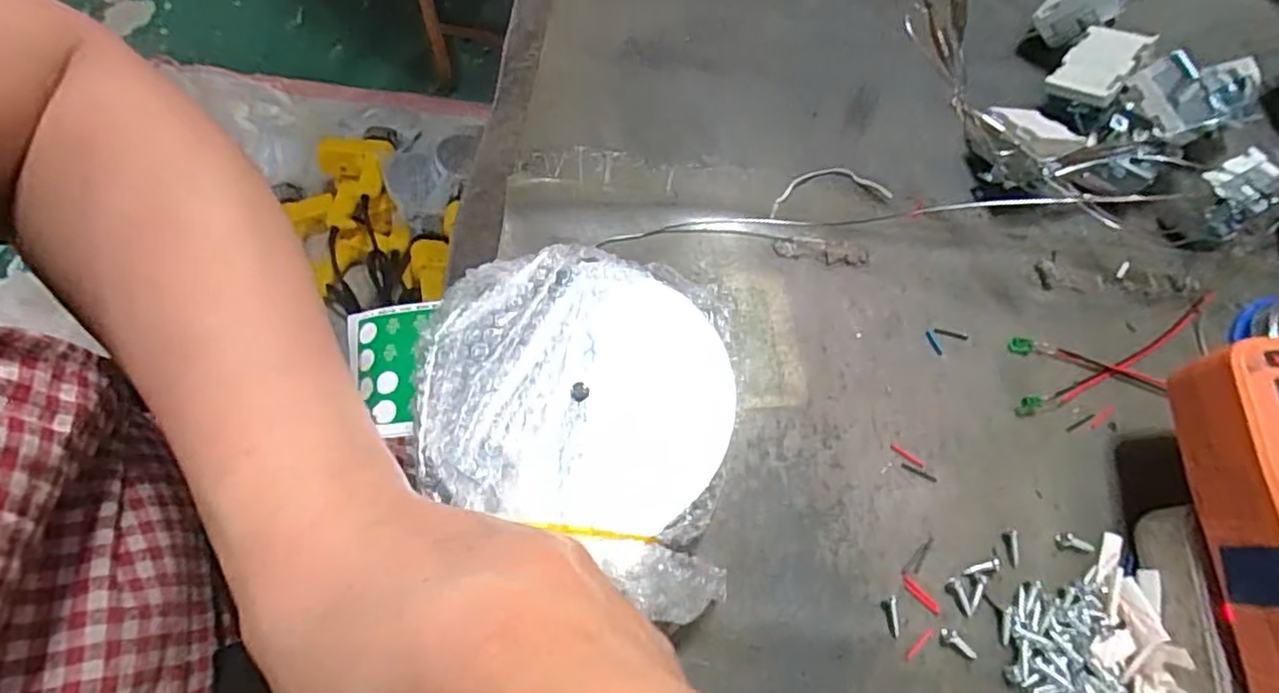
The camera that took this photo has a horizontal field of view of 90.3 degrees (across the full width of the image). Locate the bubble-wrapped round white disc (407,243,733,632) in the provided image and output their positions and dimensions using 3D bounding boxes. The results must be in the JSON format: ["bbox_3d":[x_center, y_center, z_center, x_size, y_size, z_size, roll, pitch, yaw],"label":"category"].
[{"bbox_3d":[-0.024,0.021,0.248,0.118,0.036,0.124,0,68,-1],"label":"bubble-wrapped round white disc"}]

